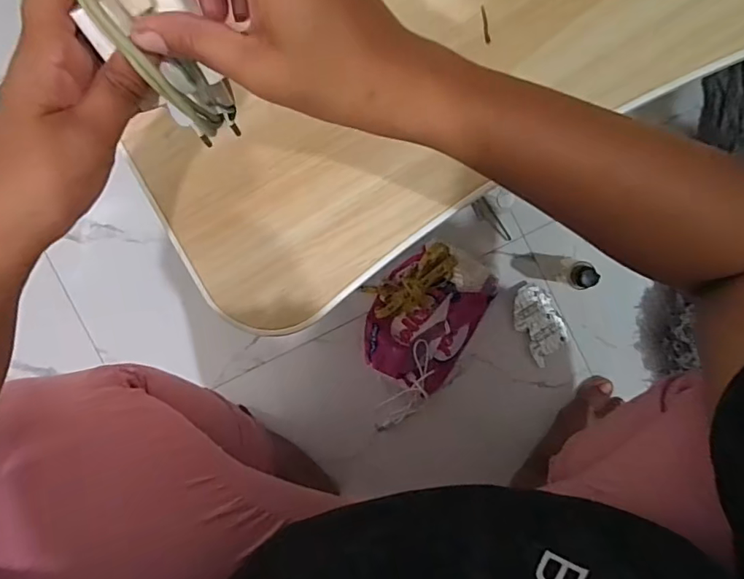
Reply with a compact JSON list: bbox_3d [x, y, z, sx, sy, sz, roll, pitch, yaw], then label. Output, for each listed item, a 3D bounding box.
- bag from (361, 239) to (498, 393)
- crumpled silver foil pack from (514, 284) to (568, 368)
[{"bbox_3d":[0.066,0.035,0.608,0.125,0.046,0.163,27,99,3],"label":"bag"},{"bbox_3d":[0.206,0.041,0.609,0.054,0.008,0.095,-29,93,9],"label":"crumpled silver foil pack"}]

